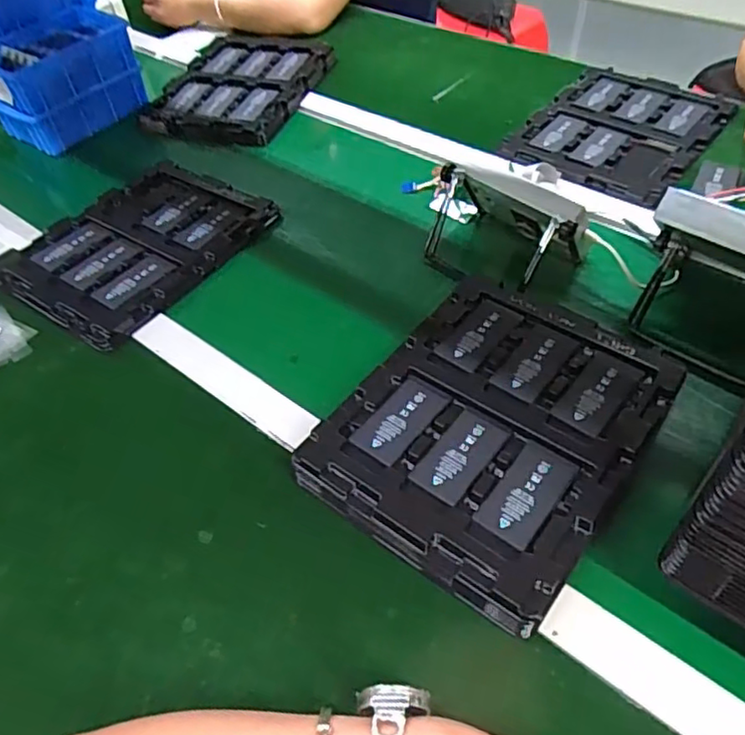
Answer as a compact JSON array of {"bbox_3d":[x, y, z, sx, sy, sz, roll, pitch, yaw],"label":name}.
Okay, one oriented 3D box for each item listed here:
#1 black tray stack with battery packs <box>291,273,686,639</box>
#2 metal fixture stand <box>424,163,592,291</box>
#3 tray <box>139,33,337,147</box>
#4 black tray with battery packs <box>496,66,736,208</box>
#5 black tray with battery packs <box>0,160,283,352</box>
[{"bbox_3d":[0.102,0.046,0.528,0.217,0.042,0.279,28,58,27],"label":"black tray stack with battery packs"},{"bbox_3d":[0.133,-0.151,0.664,0.098,0.083,0.162,-34,54,-21],"label":"metal fixture stand"},{"bbox_3d":[-0.204,-0.435,0.978,0.219,0.027,0.269,15,53,18],"label":"tray"},{"bbox_3d":[0.331,-0.319,0.846,0.216,0.014,0.281,28,58,27],"label":"black tray with battery packs"},{"bbox_3d":[-0.273,-0.148,0.743,0.209,0.024,0.275,26,57,26],"label":"black tray with battery packs"}]

